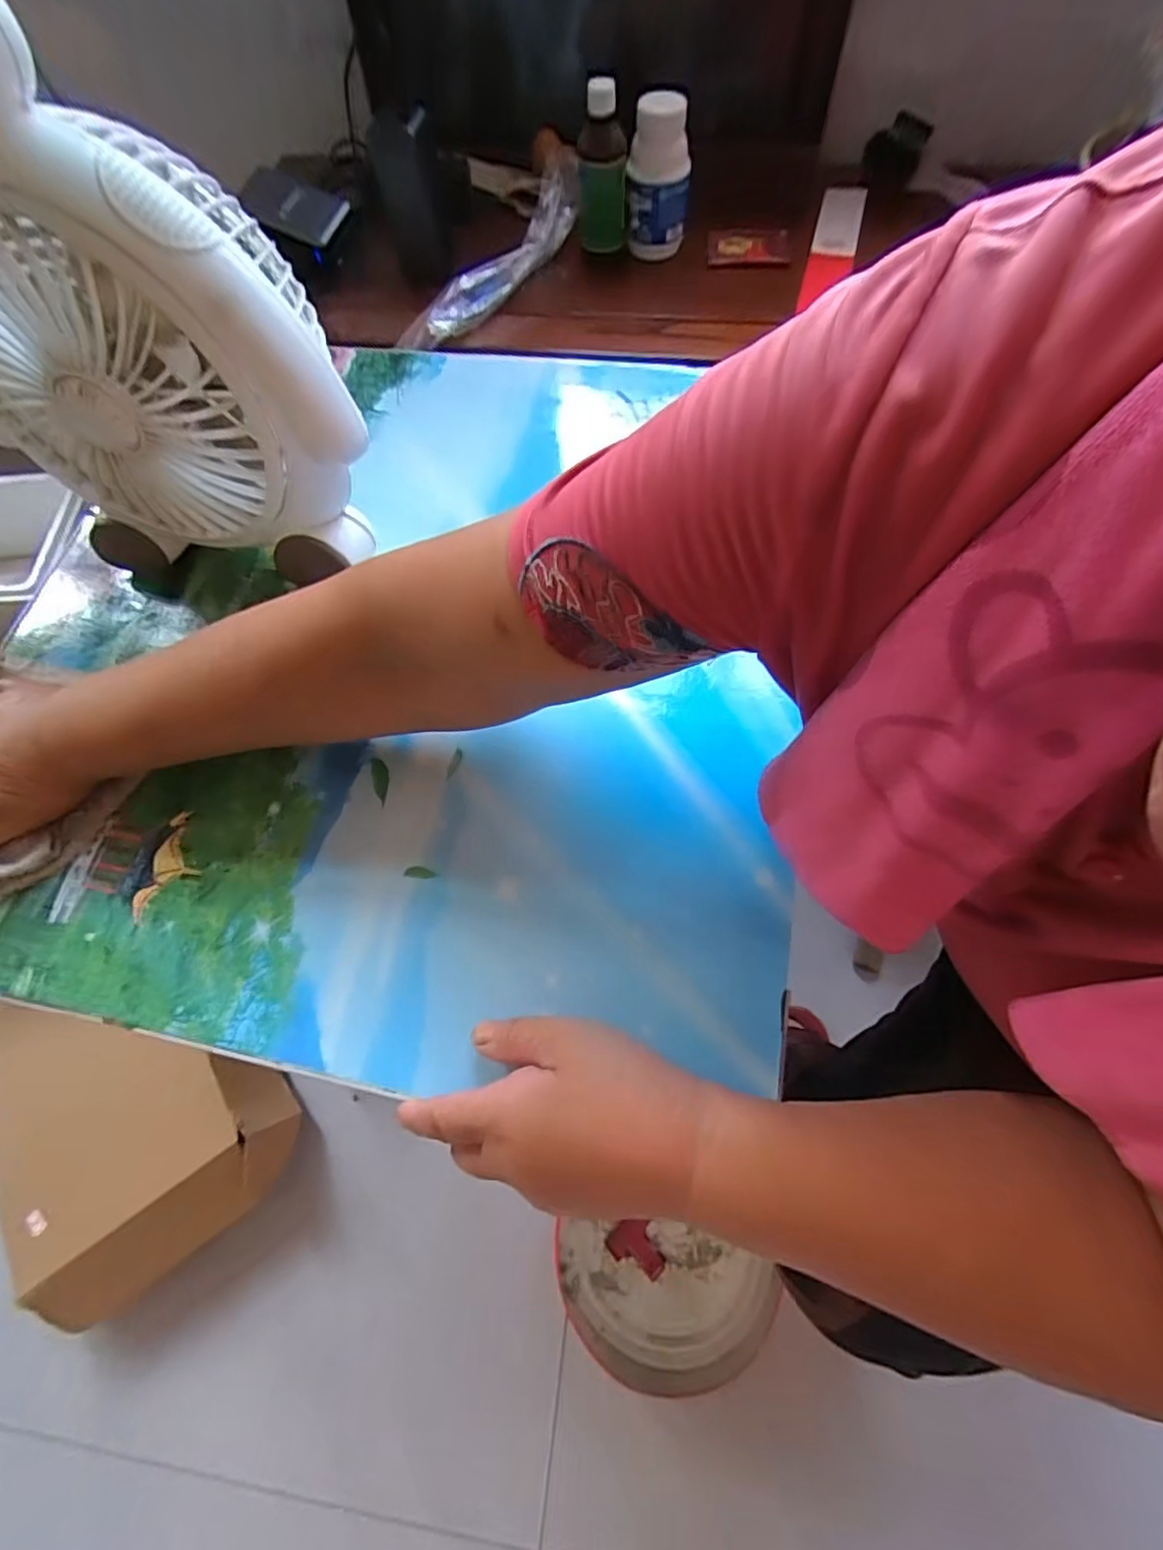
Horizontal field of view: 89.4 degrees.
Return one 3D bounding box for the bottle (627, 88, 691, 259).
[{"bbox_3d":[0.088,-0.664,0.654,0.070,0.127,0.058,5,67,5],"label":"bottle"}]

